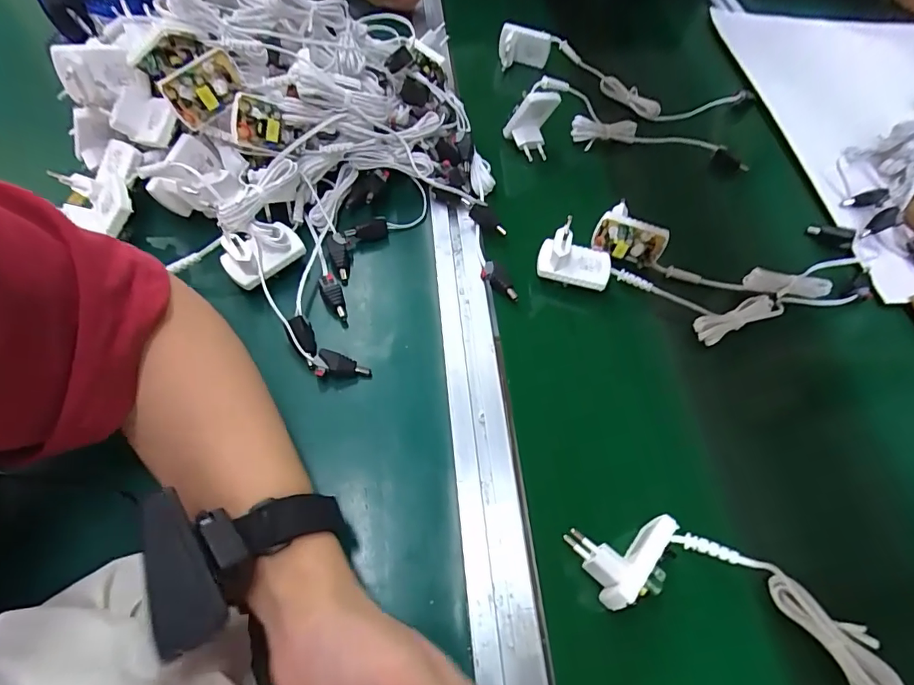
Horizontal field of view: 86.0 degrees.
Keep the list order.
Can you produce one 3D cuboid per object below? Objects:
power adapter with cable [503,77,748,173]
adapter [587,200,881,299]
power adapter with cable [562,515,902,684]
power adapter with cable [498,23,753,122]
[{"bbox_3d":[0.178,-0.224,0.500,0.248,0.058,0.070,-4,59,-7],"label":"power adapter with cable"},{"bbox_3d":[0.248,-0.079,0.432,0.246,0.030,0.059,9,58,0],"label":"adapter"},{"bbox_3d":[0.206,0.169,0.282,0.289,0.037,0.061,21,59,8],"label":"power adapter with cable"},{"bbox_3d":[0.193,-0.309,0.565,0.296,0.034,0.066,15,59,4],"label":"power adapter with cable"}]

